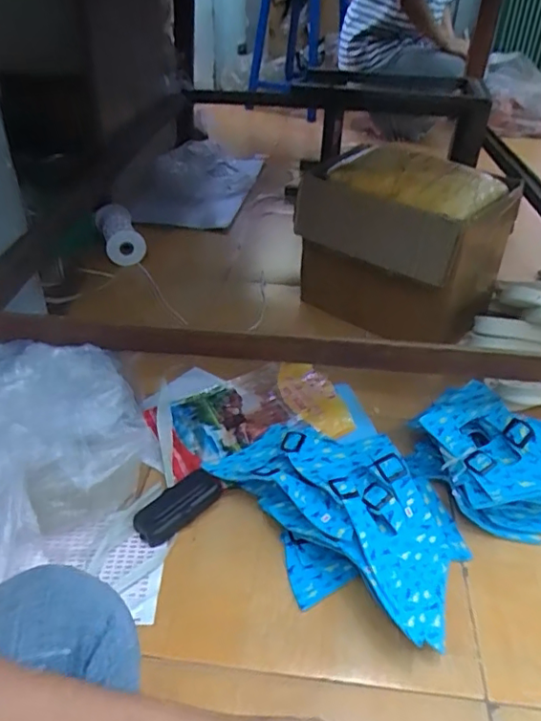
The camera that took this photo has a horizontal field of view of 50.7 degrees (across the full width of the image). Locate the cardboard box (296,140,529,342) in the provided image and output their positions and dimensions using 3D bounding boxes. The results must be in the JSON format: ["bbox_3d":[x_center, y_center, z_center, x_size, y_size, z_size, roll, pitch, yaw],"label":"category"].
[{"bbox_3d":[0.231,-0.211,1.030,0.220,0.279,0.294,-29,47,-35],"label":"cardboard box"}]

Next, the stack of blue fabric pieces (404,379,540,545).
[{"bbox_3d":[0.279,0.122,0.727,0.143,0.112,0.216,-23,43,-31],"label":"stack of blue fabric pieces"}]

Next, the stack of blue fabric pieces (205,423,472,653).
[{"bbox_3d":[0.072,0.168,0.677,0.315,0.080,0.219,18,39,20],"label":"stack of blue fabric pieces"}]

